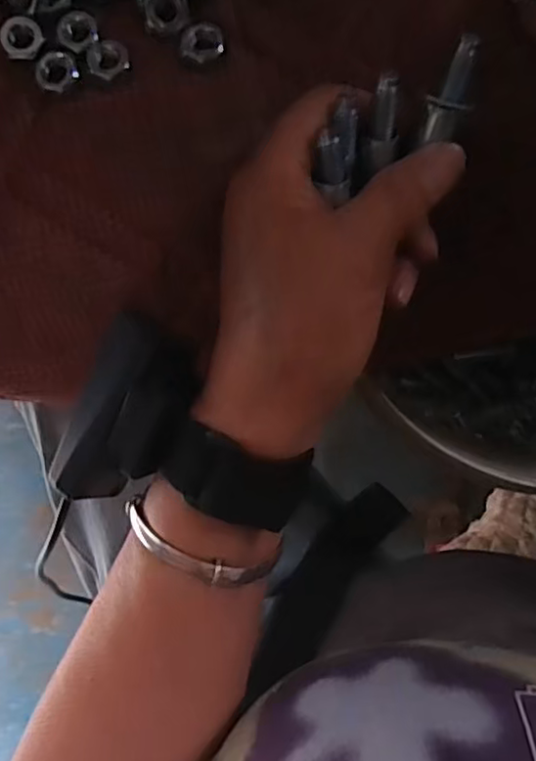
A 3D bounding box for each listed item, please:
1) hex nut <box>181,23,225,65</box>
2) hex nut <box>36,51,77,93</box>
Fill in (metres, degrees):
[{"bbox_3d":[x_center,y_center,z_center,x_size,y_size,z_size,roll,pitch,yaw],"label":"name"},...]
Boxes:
[{"bbox_3d":[-0.025,-0.129,0.238,0.016,0.004,0.013,-27,90,6],"label":"hex nut"},{"bbox_3d":[-0.081,-0.118,0.237,0.015,0.004,0.014,-44,88,6],"label":"hex nut"}]

